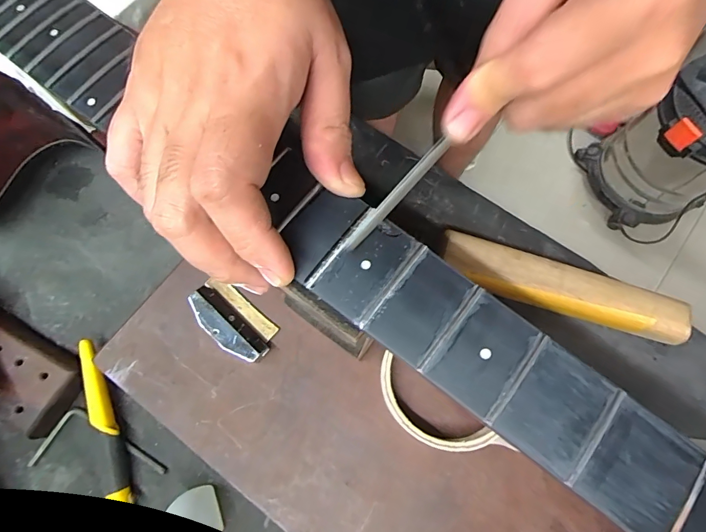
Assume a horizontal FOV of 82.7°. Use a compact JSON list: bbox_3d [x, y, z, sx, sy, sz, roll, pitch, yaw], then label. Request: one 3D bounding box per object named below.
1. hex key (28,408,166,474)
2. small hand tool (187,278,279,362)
[{"bbox_3d":[-0.173,0.120,0.277,0.092,0.005,0.038,2,74,3],"label":"hex key"},{"bbox_3d":[-0.081,0.035,0.270,0.064,0.013,0.032,40,79,12],"label":"small hand tool"}]

